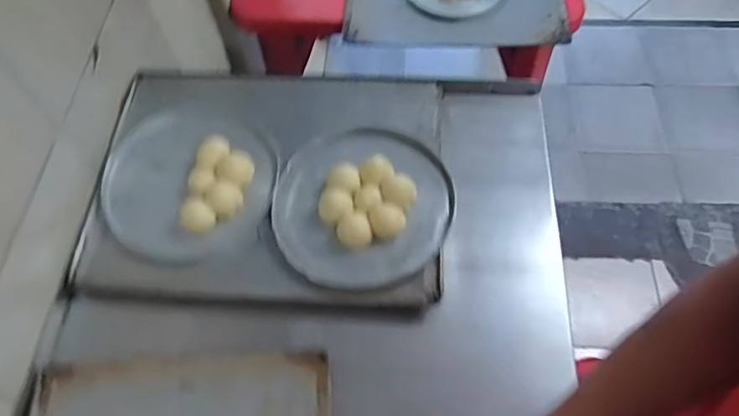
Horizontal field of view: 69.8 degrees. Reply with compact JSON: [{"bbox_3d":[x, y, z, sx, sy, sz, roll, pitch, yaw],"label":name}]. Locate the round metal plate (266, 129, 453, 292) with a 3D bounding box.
[{"bbox_3d":[-0.016,-0.007,0.668,0.213,0.030,0.219,1,64,-2],"label":"round metal plate"}]

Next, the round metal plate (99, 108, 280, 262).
[{"bbox_3d":[-0.236,-0.037,0.690,0.217,0.029,0.206,1,64,-2],"label":"round metal plate"}]

